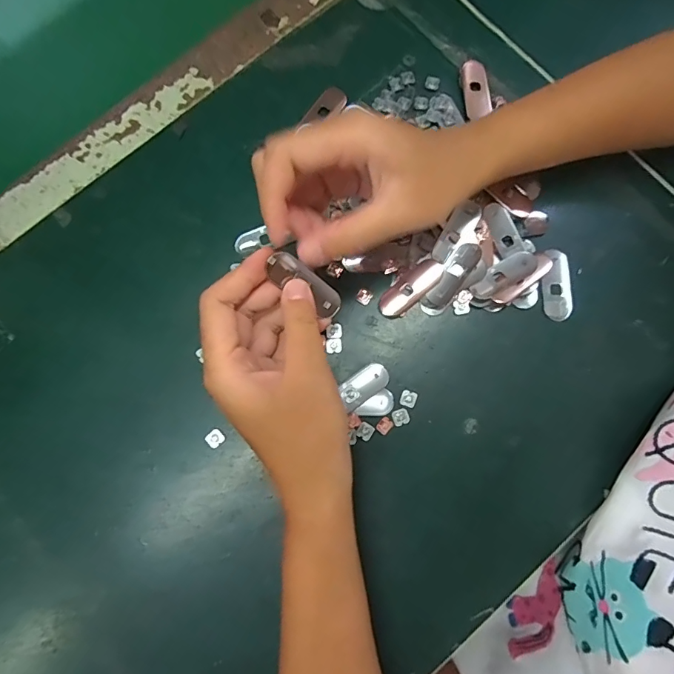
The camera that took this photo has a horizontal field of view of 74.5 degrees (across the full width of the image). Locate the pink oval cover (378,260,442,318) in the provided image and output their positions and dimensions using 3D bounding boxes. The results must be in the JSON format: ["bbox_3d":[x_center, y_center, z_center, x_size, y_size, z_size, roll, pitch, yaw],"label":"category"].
[{"bbox_3d":[0.051,-0.033,0.304,0.051,0.005,0.021,-40,81,-6],"label":"pink oval cover"}]

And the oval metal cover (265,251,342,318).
[{"bbox_3d":[-0.017,-0.029,0.250,0.047,0.004,0.017,38,82,-22],"label":"oval metal cover"}]

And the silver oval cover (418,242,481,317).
[{"bbox_3d":[0.079,-0.040,0.302,0.017,0.004,0.056,35,82,7],"label":"silver oval cover"}]

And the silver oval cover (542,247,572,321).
[{"bbox_3d":[0.151,-0.036,0.306,0.017,0.005,0.050,-5,80,0],"label":"silver oval cover"}]

